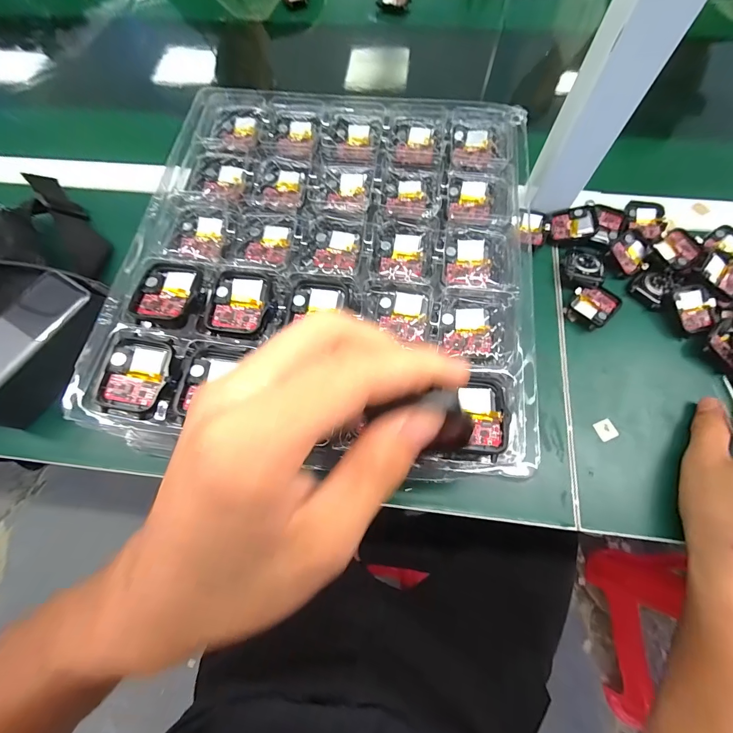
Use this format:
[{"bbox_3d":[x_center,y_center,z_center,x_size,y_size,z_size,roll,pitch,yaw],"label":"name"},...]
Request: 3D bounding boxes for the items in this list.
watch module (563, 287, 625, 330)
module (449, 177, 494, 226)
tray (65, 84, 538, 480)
[{"bbox_3d":[0.210,-0.056,0.324,0.043,0.010,0.039,-41,73,-13],"label":"watch module"},{"bbox_3d":[0.080,-0.126,0.266,0.032,0.012,0.033,4,69,3],"label":"module"},{"bbox_3d":[-0.022,-0.088,0.246,0.263,0.025,0.295,6,70,4],"label":"tray"}]

